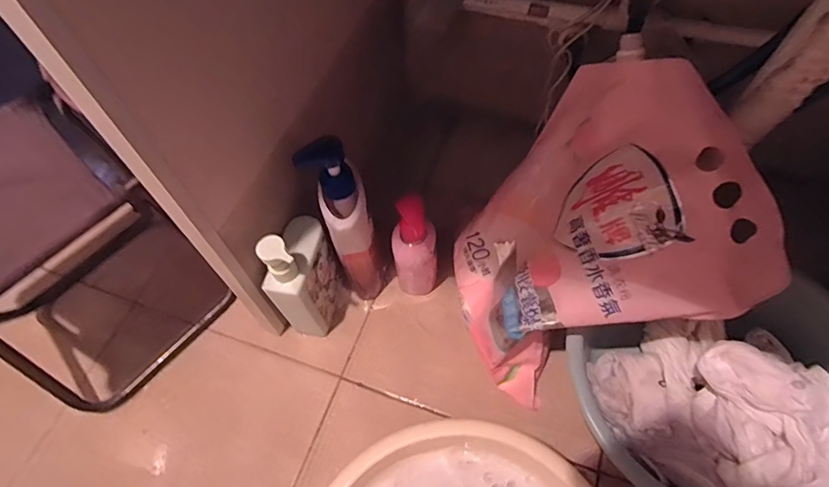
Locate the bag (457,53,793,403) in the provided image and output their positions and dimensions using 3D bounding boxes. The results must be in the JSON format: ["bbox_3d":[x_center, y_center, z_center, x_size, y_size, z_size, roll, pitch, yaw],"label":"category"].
[{"bbox_3d":[0.173,-0.007,0.515,0.091,0.349,0.267,7,52,-45],"label":"bag"}]

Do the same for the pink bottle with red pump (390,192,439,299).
[{"bbox_3d":[0.000,0.012,0.597,0.056,0.186,0.050,-4,60,-1],"label":"pink bottle with red pump"}]

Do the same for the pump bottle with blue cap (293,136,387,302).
[{"bbox_3d":[-0.076,-0.016,0.571,0.063,0.258,0.076,-25,63,-13],"label":"pump bottle with blue cap"}]

